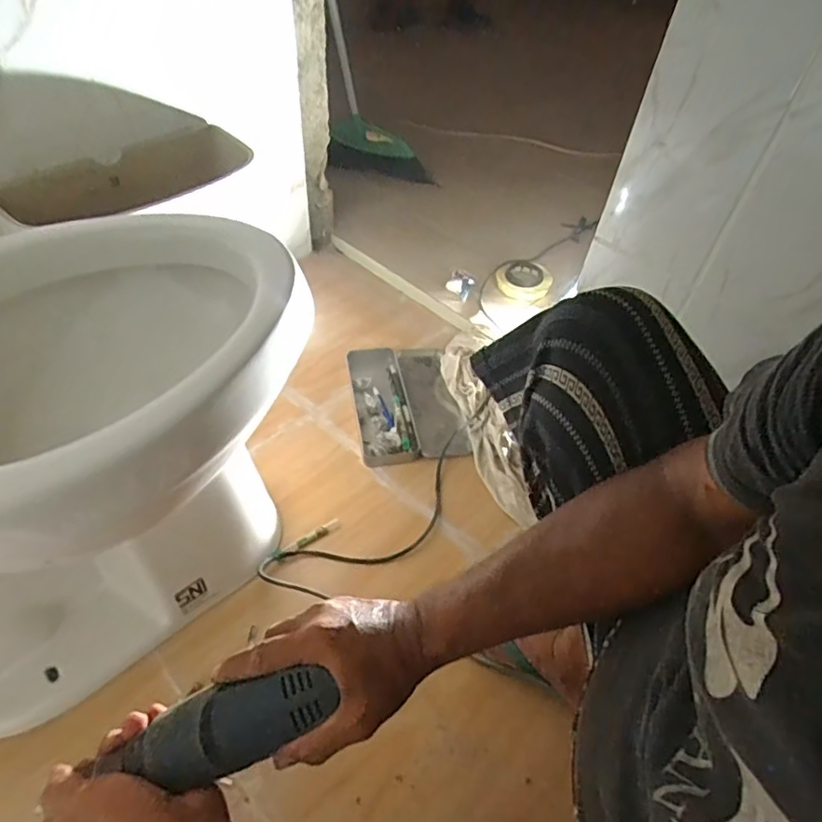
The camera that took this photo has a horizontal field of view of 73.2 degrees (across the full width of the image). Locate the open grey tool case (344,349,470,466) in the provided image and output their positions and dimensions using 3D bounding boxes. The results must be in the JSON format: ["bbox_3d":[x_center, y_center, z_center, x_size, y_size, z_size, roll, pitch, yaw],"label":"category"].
[{"bbox_3d":[-0.009,-0.021,1.005,0.188,0.029,0.265,-5,47,-10],"label":"open grey tool case"}]

